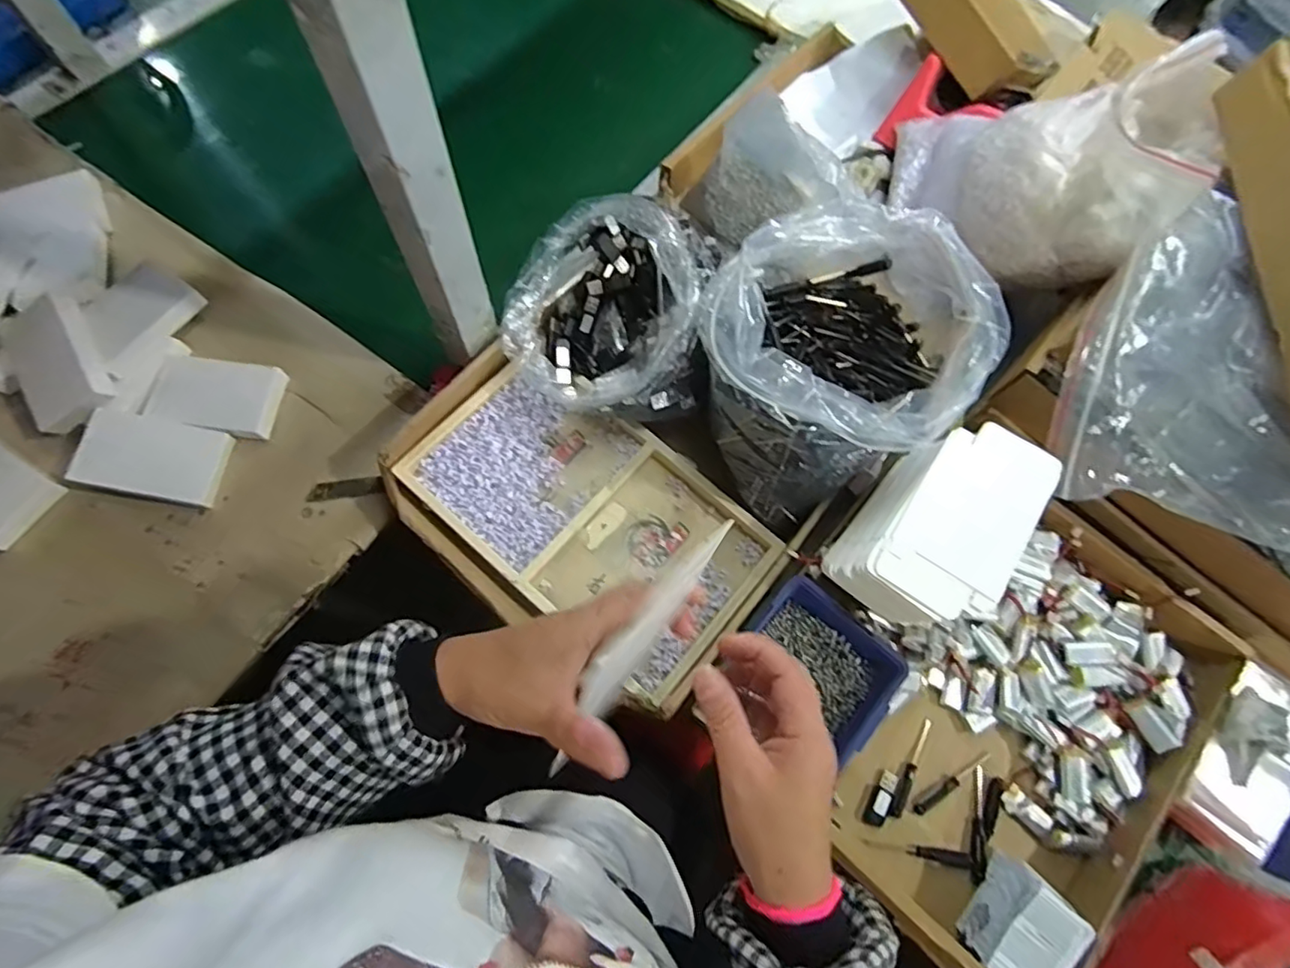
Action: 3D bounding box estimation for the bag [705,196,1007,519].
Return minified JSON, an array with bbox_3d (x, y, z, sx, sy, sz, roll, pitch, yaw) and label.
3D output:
[{"bbox_3d":[0.156,-0.101,0.510,0.203,0.171,0.196,-28,74,-11],"label":"bag"}]

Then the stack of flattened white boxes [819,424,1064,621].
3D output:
[{"bbox_3d":[0.247,0.039,0.509,0.111,0.090,0.199,38,73,9],"label":"stack of flattened white boxes"}]

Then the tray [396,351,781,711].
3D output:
[{"bbox_3d":[-0.050,0.025,0.563,0.322,0.031,0.190,39,74,10],"label":"tray"}]

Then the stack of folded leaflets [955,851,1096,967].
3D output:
[{"bbox_3d":[0.296,0.351,0.463,0.056,0.057,0.080,41,74,11],"label":"stack of folded leaflets"}]

